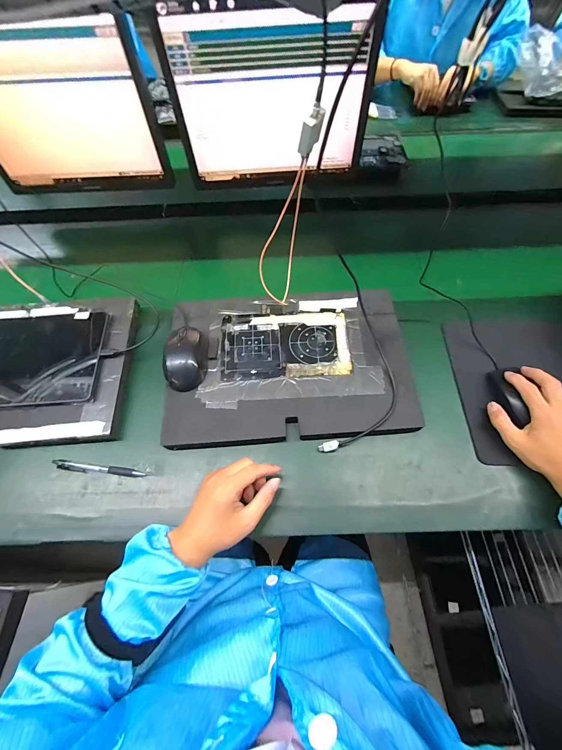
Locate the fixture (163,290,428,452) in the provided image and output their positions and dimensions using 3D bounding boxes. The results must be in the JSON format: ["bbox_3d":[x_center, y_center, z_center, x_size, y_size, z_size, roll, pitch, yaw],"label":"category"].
[{"bbox_3d":[0.013,-0.017,0.520,0.379,0.038,0.256,-2,62,0],"label":"fixture"}]

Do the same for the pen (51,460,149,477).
[{"bbox_3d":[-0.270,0.140,0.459,0.138,0.007,0.014,5,62,4],"label":"pen"}]

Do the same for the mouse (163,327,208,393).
[{"bbox_3d":[-0.152,-0.027,0.498,0.063,0.035,0.103,-8,62,-3],"label":"mouse"}]

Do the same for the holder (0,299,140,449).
[{"bbox_3d":[-0.452,-0.009,0.515,0.381,0.042,0.260,-4,62,-1],"label":"holder"}]

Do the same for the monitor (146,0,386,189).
[{"bbox_3d":[-0.019,-0.506,0.592,0.366,0.274,0.045,-1,62,1],"label":"monitor"}]

